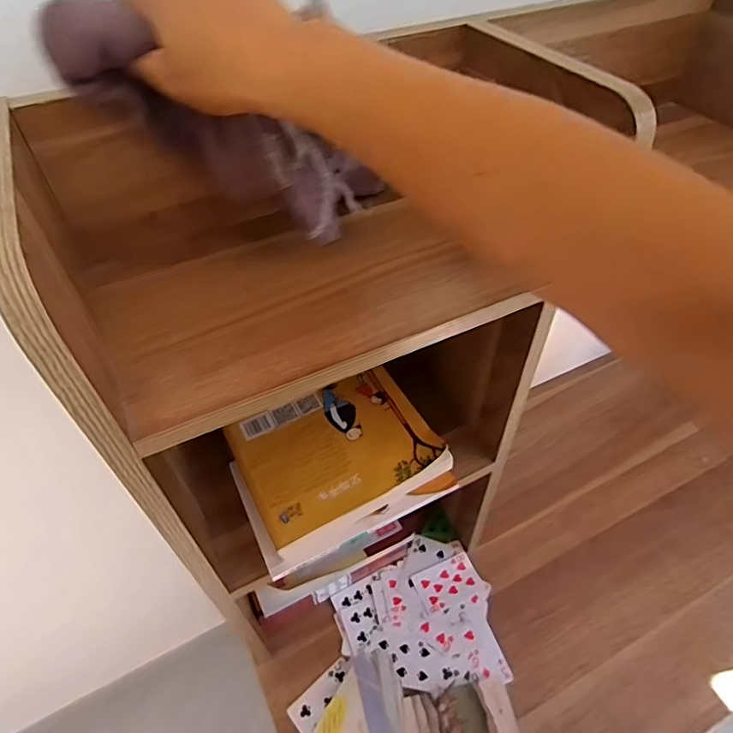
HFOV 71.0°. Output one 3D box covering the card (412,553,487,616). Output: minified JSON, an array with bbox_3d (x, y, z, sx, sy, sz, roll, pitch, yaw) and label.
[{"bbox_3d":[0.111,0.291,0.693,0.086,0.004,0.057,-18,48,-11],"label":"card"}]

